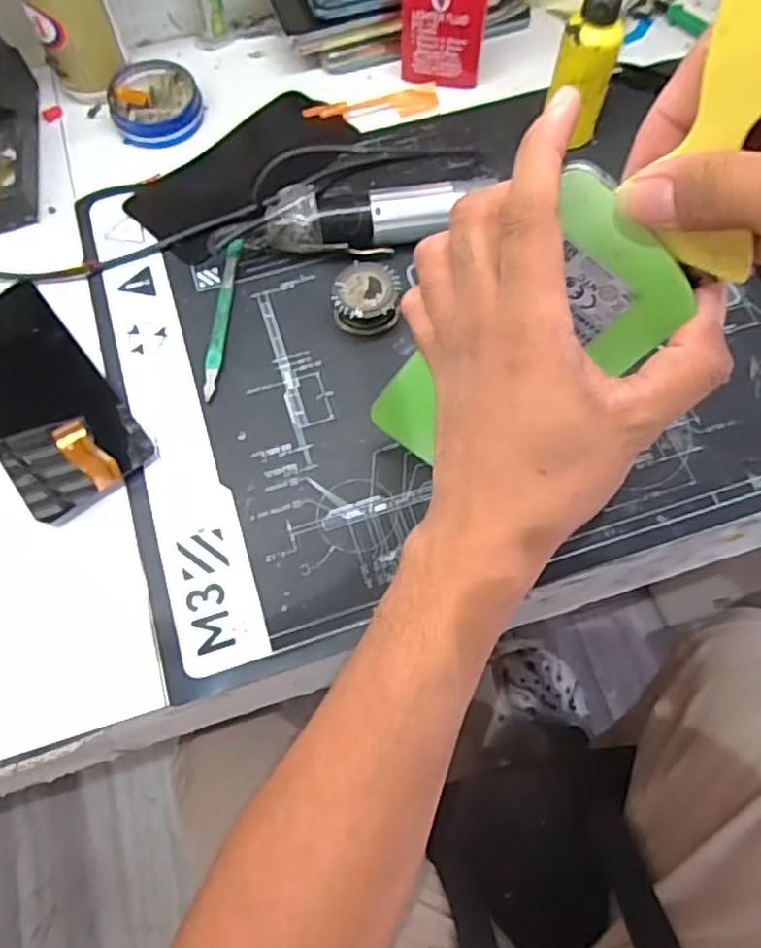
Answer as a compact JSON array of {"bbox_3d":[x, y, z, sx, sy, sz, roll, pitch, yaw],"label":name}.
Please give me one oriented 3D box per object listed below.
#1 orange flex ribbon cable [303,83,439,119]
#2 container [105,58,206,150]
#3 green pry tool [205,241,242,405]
[{"bbox_3d":[-0.005,-0.262,0.486,0.096,0.009,0.019,-17,68,-7],"label":"orange flex ribbon cable"},{"bbox_3d":[-0.158,-0.260,0.478,0.060,0.031,0.055,0,67,0],"label":"container"},{"bbox_3d":[-0.096,-0.096,0.411,0.009,0.006,0.111,4,67,2],"label":"green pry tool"}]

